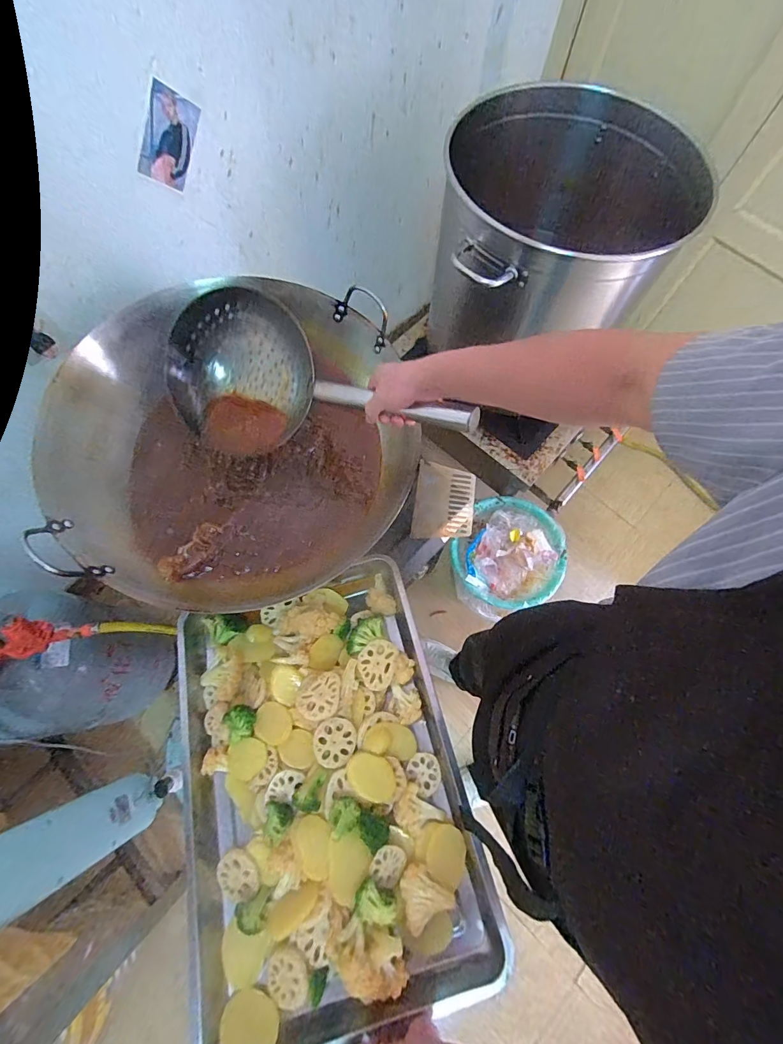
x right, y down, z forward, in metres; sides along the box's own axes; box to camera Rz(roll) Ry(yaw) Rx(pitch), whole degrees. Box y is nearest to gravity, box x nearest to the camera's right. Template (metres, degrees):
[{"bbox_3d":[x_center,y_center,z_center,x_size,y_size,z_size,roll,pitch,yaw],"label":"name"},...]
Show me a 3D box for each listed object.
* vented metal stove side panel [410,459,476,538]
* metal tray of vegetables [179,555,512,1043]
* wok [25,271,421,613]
[{"bbox_3d":[0.105,-0.042,0.811,0.114,0.010,0.154,7,72,1],"label":"vented metal stove side panel"},{"bbox_3d":[-0.107,0.343,0.591,0.375,0.064,0.539,-12,63,-9],"label":"metal tray of vegetables"},{"bbox_3d":[-0.231,-0.140,0.679,0.505,0.185,0.557,23,73,6],"label":"wok"}]

